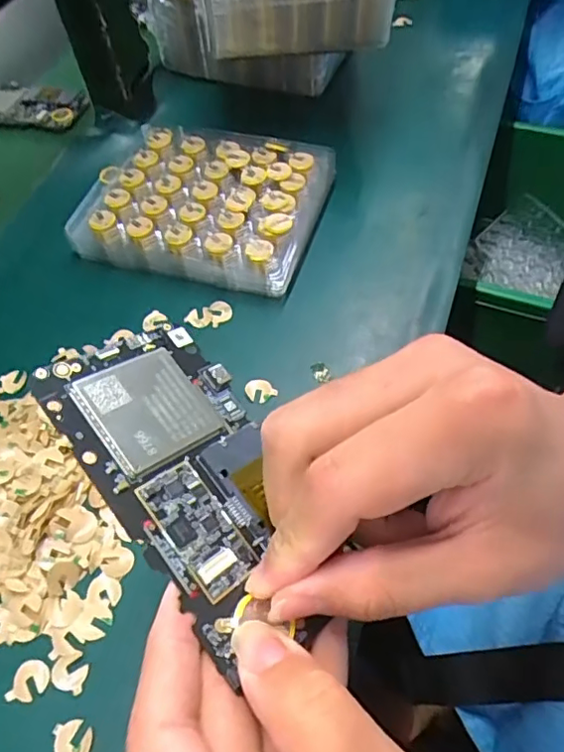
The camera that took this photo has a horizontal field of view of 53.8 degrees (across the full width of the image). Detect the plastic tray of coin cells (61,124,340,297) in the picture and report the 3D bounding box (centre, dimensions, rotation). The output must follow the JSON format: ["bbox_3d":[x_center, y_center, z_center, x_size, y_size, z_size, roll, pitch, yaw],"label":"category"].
[{"bbox_3d":[-0.064,-0.140,0.441,0.188,0.035,0.151,12,58,14],"label":"plastic tray of coin cells"}]

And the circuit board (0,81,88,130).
[{"bbox_3d":[-0.256,-0.275,0.565,0.120,0.016,0.073,16,58,14],"label":"circuit board"}]

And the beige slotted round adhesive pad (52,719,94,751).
[{"bbox_3d":[-0.096,0.169,0.256,0.017,0.004,0.017,-3,55,4],"label":"beige slotted round adhesive pad"}]

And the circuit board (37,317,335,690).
[{"bbox_3d":[-0.028,0.034,0.194,0.062,0.005,0.119,-28,74,-38],"label":"circuit board"}]

